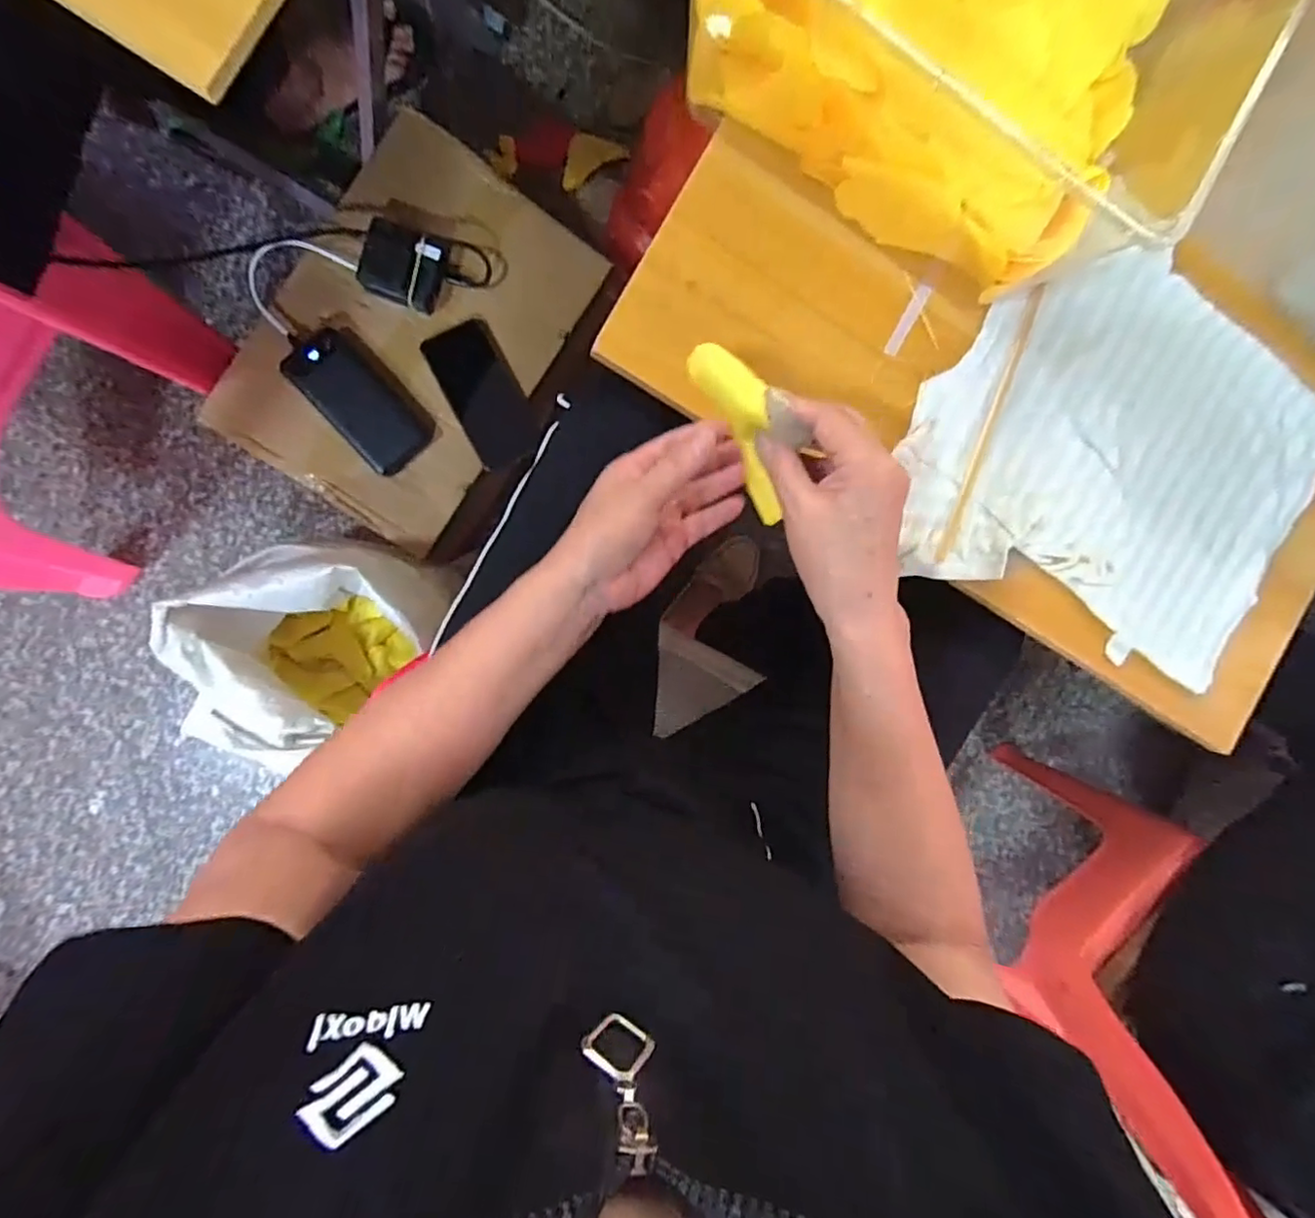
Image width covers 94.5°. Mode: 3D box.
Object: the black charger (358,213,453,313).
[{"bbox_3d":[-0.277,-0.374,0.662,0.083,0.021,0.076,17,90,-9],"label":"black charger"}]

